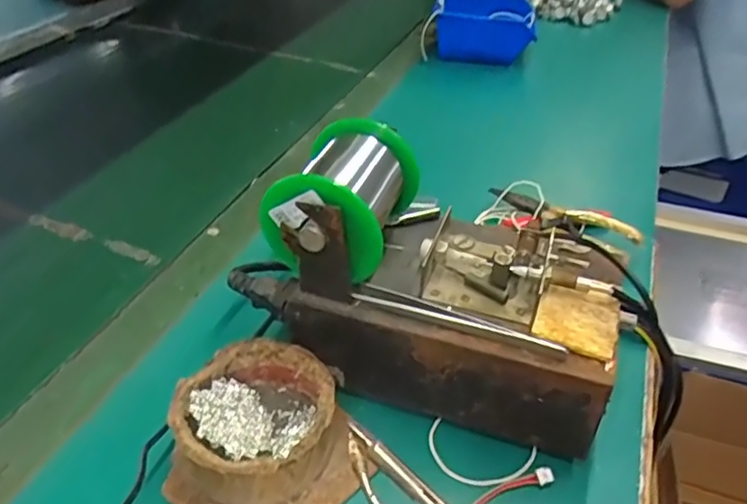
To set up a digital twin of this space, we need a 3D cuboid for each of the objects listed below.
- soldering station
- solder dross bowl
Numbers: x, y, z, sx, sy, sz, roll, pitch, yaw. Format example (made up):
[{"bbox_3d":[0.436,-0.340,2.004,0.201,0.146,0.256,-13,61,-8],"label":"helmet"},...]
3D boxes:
[{"bbox_3d":[0.030,0.014,0.374,0.227,0.140,0.122,13,39,11],"label":"soldering station"},{"bbox_3d":[-0.064,0.092,0.337,0.081,0.042,0.080,2,38,-2],"label":"solder dross bowl"}]

